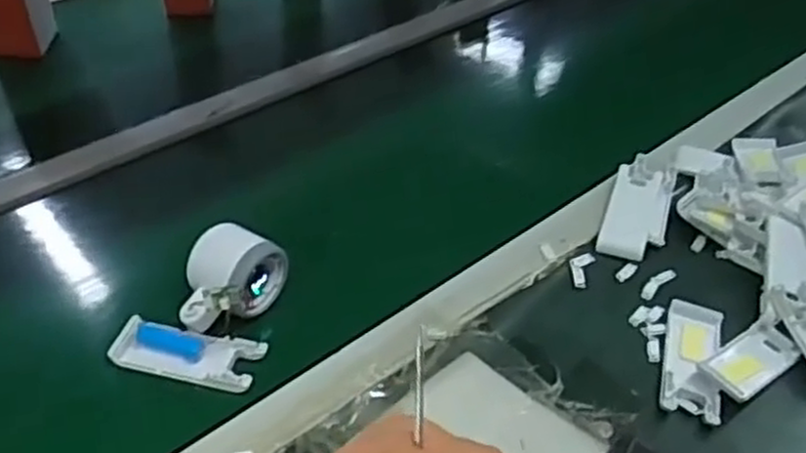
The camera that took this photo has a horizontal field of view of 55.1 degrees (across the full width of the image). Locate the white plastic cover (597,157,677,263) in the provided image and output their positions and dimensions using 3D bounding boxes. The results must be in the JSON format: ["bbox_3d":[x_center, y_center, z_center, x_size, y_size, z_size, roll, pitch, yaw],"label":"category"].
[{"bbox_3d":[0.211,-0.017,0.688,0.051,0.022,0.126,17,44,14],"label":"white plastic cover"}]

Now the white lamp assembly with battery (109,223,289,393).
[{"bbox_3d":[-0.146,0.051,0.557,0.102,0.046,0.104,11,43,7],"label":"white lamp assembly with battery"}]

